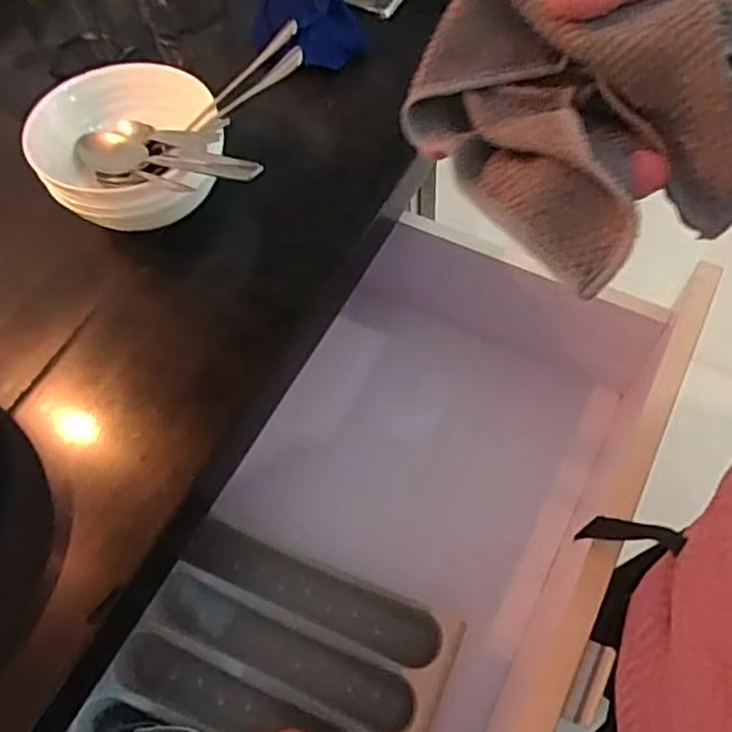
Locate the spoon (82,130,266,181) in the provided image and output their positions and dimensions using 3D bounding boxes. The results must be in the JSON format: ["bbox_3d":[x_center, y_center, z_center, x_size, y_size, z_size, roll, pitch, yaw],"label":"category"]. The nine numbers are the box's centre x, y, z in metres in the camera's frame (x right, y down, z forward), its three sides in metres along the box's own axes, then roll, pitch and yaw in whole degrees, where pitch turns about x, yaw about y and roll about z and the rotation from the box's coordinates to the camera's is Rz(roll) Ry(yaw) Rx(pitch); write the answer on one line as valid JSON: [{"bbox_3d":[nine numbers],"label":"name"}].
[{"bbox_3d":[-0.143,-0.152,0.485,0.189,0.018,0.041,15,62,32],"label":"spoon"}]

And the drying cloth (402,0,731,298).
[{"bbox_3d":[0.091,-0.099,0.234,0.121,0.048,0.124,-26,63,-10],"label":"drying cloth"}]

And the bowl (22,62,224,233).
[{"bbox_3d":[-0.178,-0.169,0.518,0.136,0.068,0.130,-2,61,3],"label":"bowl"}]

